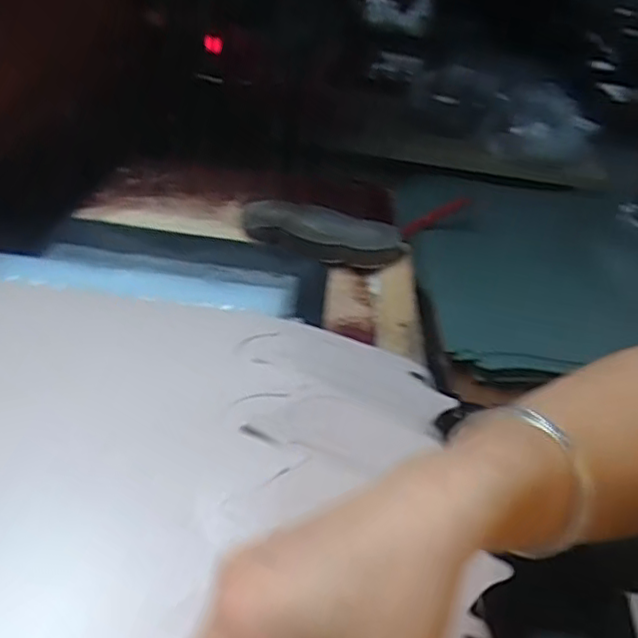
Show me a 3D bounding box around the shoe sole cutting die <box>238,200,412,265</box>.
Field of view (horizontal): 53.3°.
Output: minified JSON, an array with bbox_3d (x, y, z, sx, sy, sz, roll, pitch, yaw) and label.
[{"bbox_3d":[-0.001,-0.104,0.749,0.200,0.034,0.087,16,33,11],"label":"shoe sole cutting die"}]

